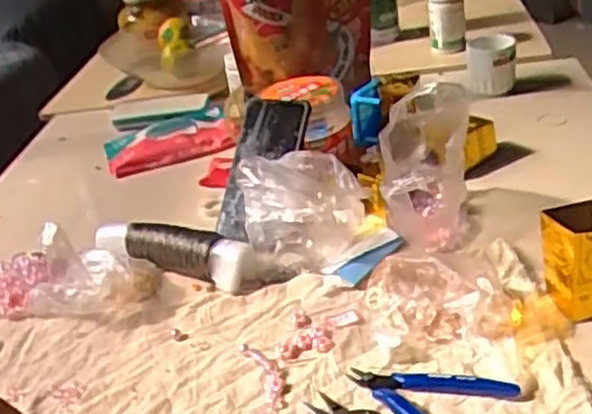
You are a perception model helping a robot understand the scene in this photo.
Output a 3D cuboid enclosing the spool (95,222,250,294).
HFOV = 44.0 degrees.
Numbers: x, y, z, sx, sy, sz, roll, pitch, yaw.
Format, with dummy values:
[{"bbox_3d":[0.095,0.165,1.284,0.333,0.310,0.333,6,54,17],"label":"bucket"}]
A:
[{"bbox_3d":[-0.124,0.040,0.726,0.172,0.039,0.047,9,35,29],"label":"spool"}]

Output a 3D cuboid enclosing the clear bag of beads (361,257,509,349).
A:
[{"bbox_3d":[0.112,0.069,0.606,0.105,0.050,0.089,-7,31,3],"label":"clear bag of beads"}]

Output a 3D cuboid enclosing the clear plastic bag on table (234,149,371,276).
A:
[{"bbox_3d":[0.017,0.004,0.684,0.108,0.109,0.101,-30,36,-31],"label":"clear plastic bag on table"}]

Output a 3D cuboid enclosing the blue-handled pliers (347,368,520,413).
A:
[{"bbox_3d":[0.094,0.136,0.540,0.113,0.011,0.069,15,38,38],"label":"blue-handled pliers"}]

